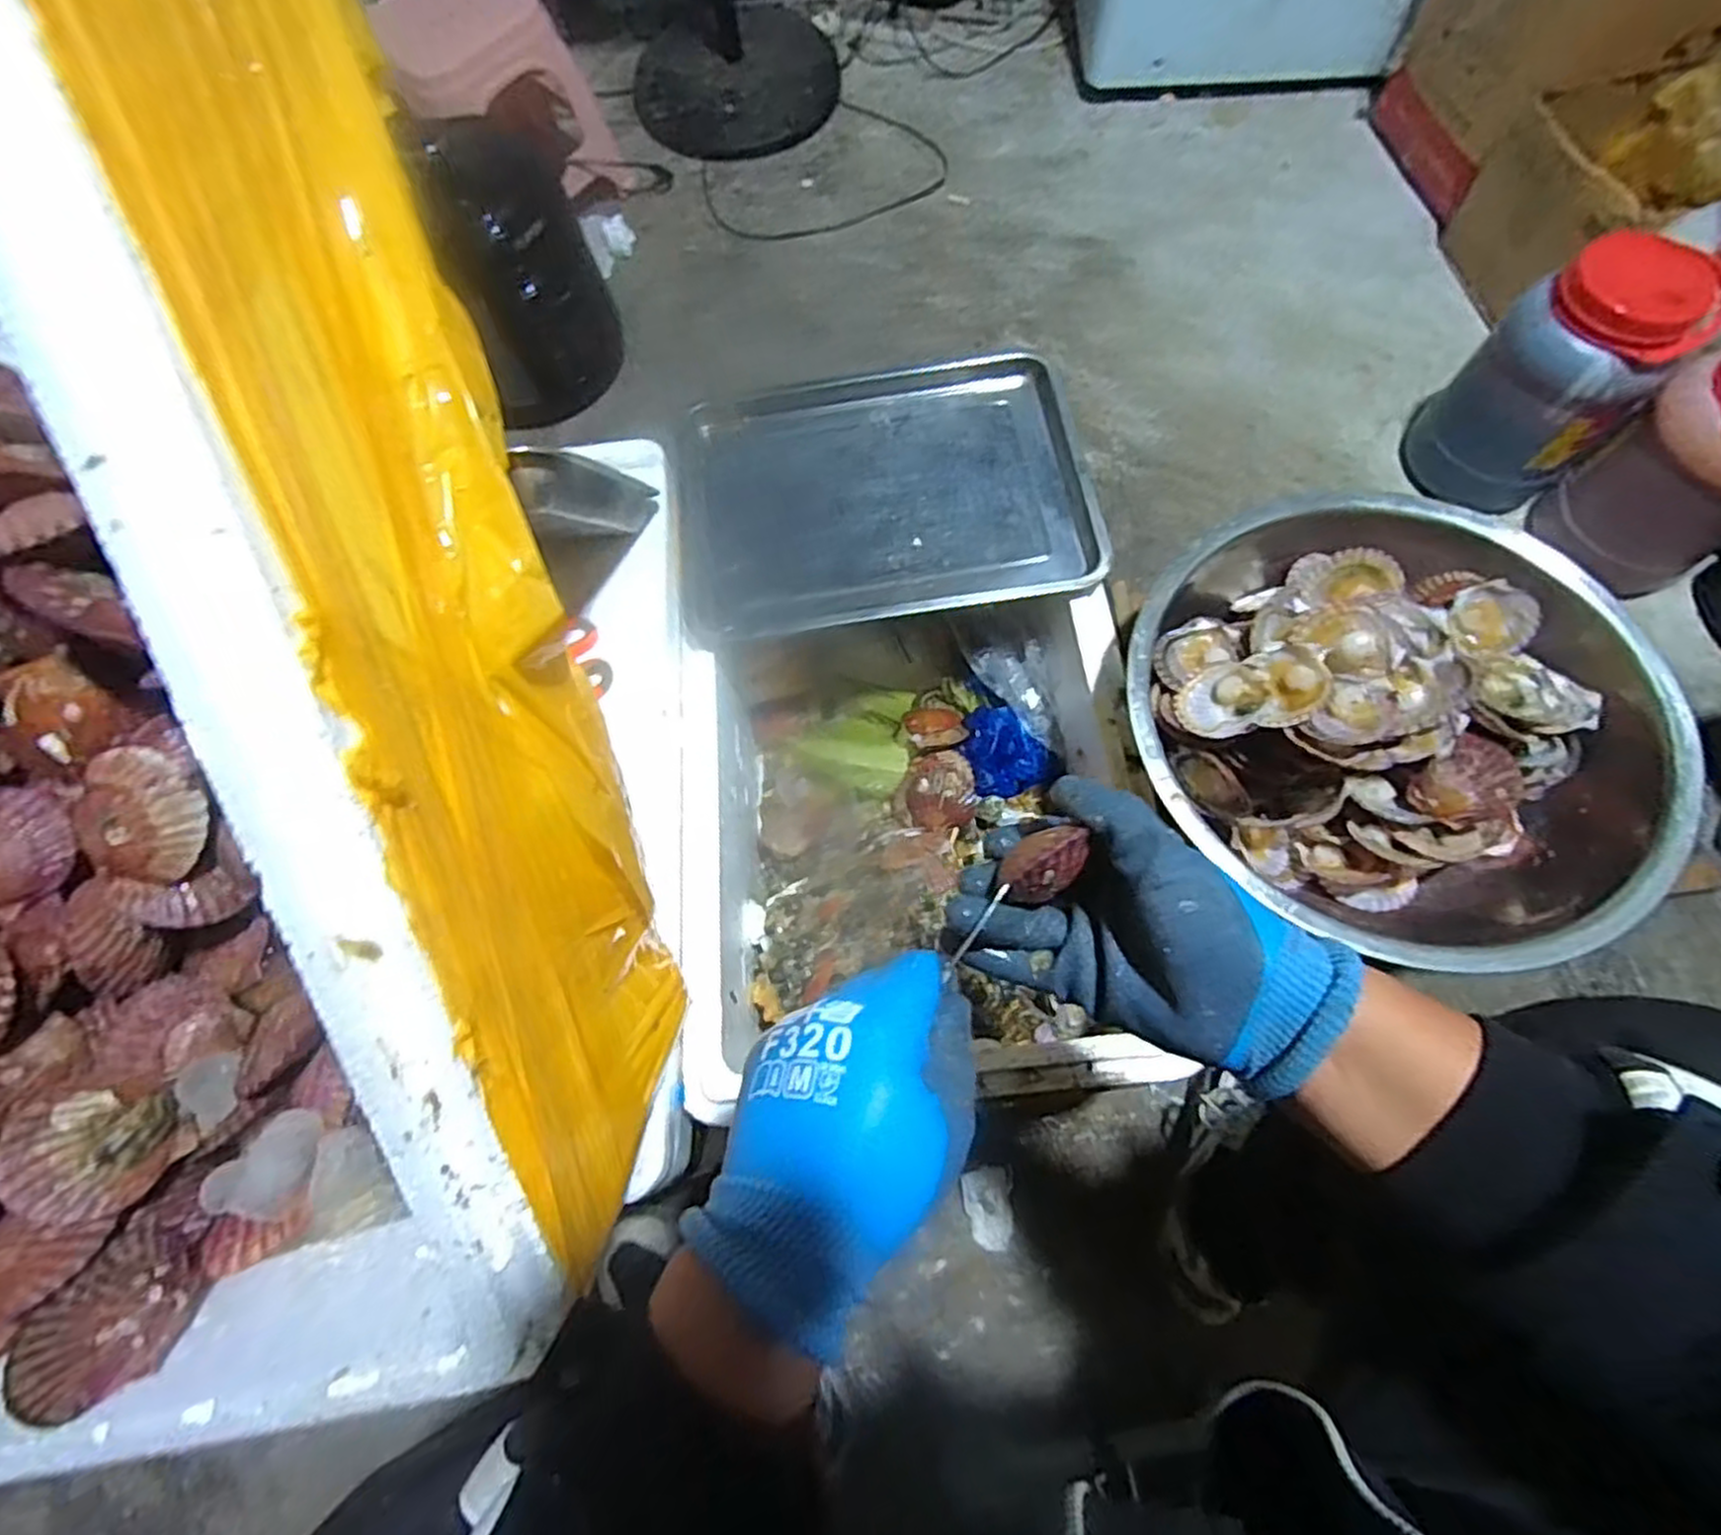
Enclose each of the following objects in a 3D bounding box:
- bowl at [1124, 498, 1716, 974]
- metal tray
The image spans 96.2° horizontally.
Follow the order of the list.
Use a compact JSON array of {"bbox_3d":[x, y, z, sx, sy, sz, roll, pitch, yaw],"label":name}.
[{"bbox_3d":[0.388,-0.032,0.598,0.353,0.135,0.366,-1,69,3],"label":"bowl"},{"bbox_3d":[0.015,-0.271,0.751,0.387,0.032,0.287,-8,68,0],"label":"metal tray"}]

